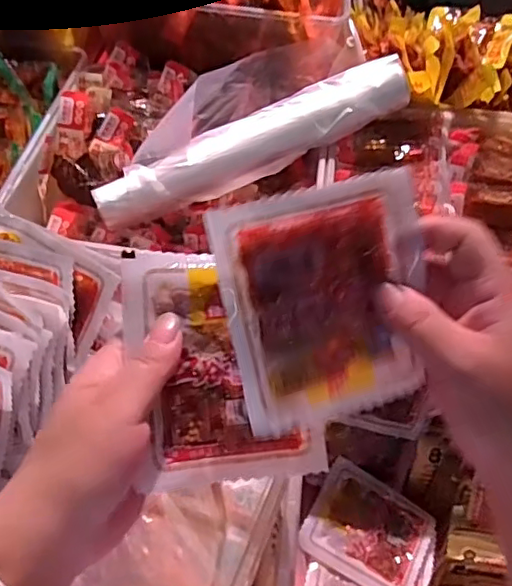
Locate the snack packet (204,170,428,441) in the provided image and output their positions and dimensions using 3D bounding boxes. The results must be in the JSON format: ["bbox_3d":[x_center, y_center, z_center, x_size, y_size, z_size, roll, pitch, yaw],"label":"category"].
[{"bbox_3d":[0.033,0.007,0.273,0.091,0.110,0.006,-14,16,-5],"label":"snack packet"}]

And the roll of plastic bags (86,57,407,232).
[{"bbox_3d":[0.003,-0.156,0.618,0.353,0.067,0.047,-26,57,-7],"label":"roll of plastic bags"}]

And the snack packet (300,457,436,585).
[{"bbox_3d":[0.108,0.226,0.560,0.109,0.022,0.094,25,55,15],"label":"snack packet"}]

